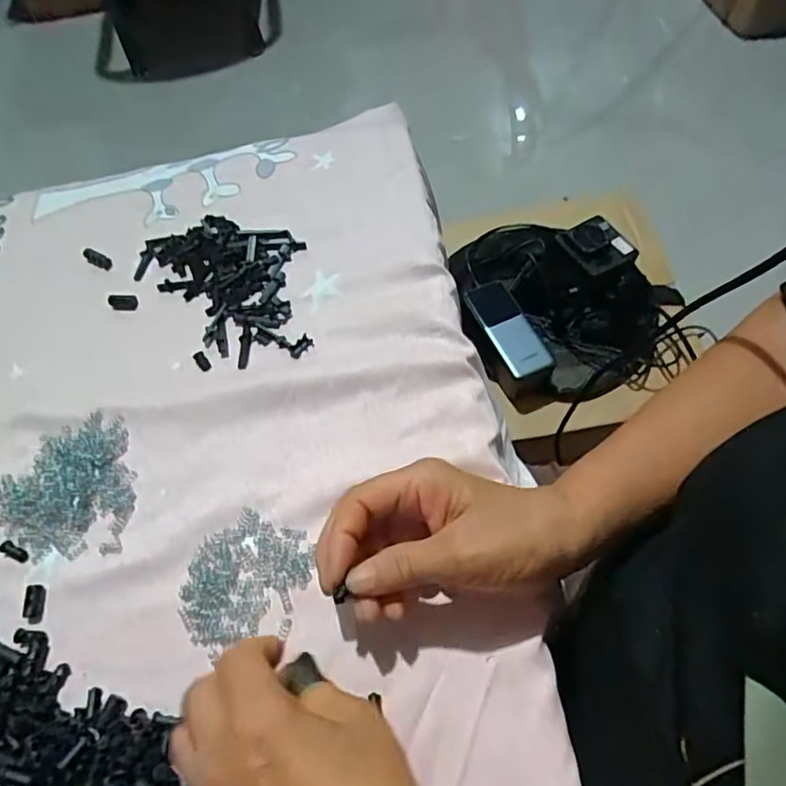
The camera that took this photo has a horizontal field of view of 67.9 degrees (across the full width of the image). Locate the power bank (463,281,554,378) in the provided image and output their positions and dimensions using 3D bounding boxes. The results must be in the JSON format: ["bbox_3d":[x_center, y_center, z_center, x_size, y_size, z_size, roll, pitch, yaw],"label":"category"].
[{"bbox_3d":[0.130,-0.075,0.670,0.051,0.020,0.127,-22,62,-6],"label":"power bank"}]

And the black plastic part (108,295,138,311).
[{"bbox_3d":[-0.213,-0.072,0.460,0.022,0.008,0.013,-1,61,4],"label":"black plastic part"}]

